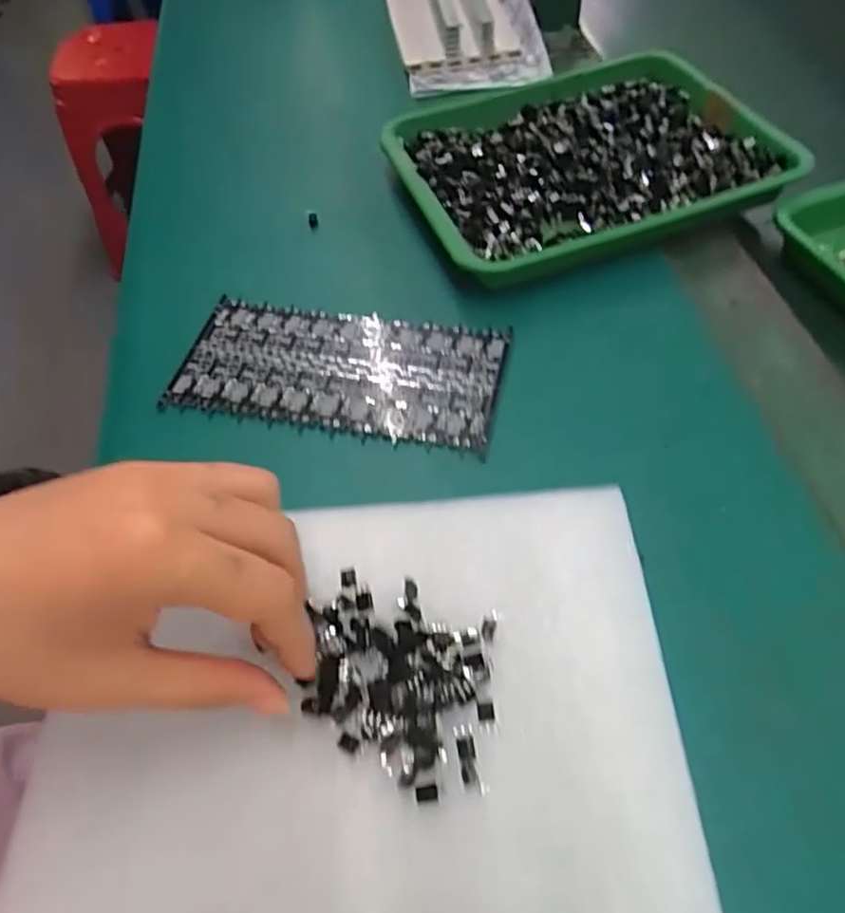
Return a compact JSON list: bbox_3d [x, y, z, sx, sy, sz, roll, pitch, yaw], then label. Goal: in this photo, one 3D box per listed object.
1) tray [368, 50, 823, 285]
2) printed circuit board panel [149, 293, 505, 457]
[{"bbox_3d":[0.098,-0.183,0.403,0.217,0.023,0.165,-19,57,-9],"label":"tray"},{"bbox_3d":[-0.042,-0.044,0.329,0.160,0.005,0.073,10,57,10],"label":"printed circuit board panel"}]

